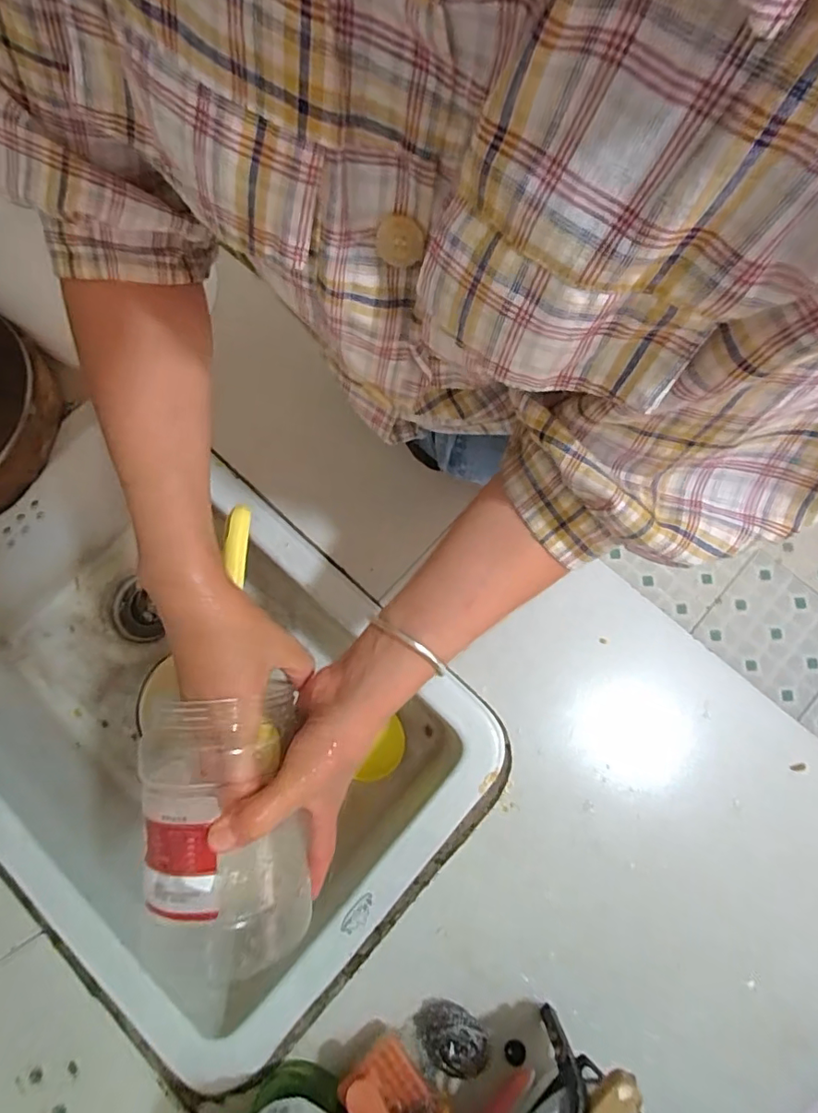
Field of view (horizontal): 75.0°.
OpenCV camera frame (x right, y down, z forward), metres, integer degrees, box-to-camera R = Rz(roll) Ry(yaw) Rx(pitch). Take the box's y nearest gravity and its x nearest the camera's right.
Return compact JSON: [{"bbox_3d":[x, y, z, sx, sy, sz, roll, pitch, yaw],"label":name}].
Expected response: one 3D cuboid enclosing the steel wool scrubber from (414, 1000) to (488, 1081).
[{"bbox_3d":[0.035,0.392,0.437,0.057,0.034,0.035,18,76,5],"label":"steel wool scrubber"}]

